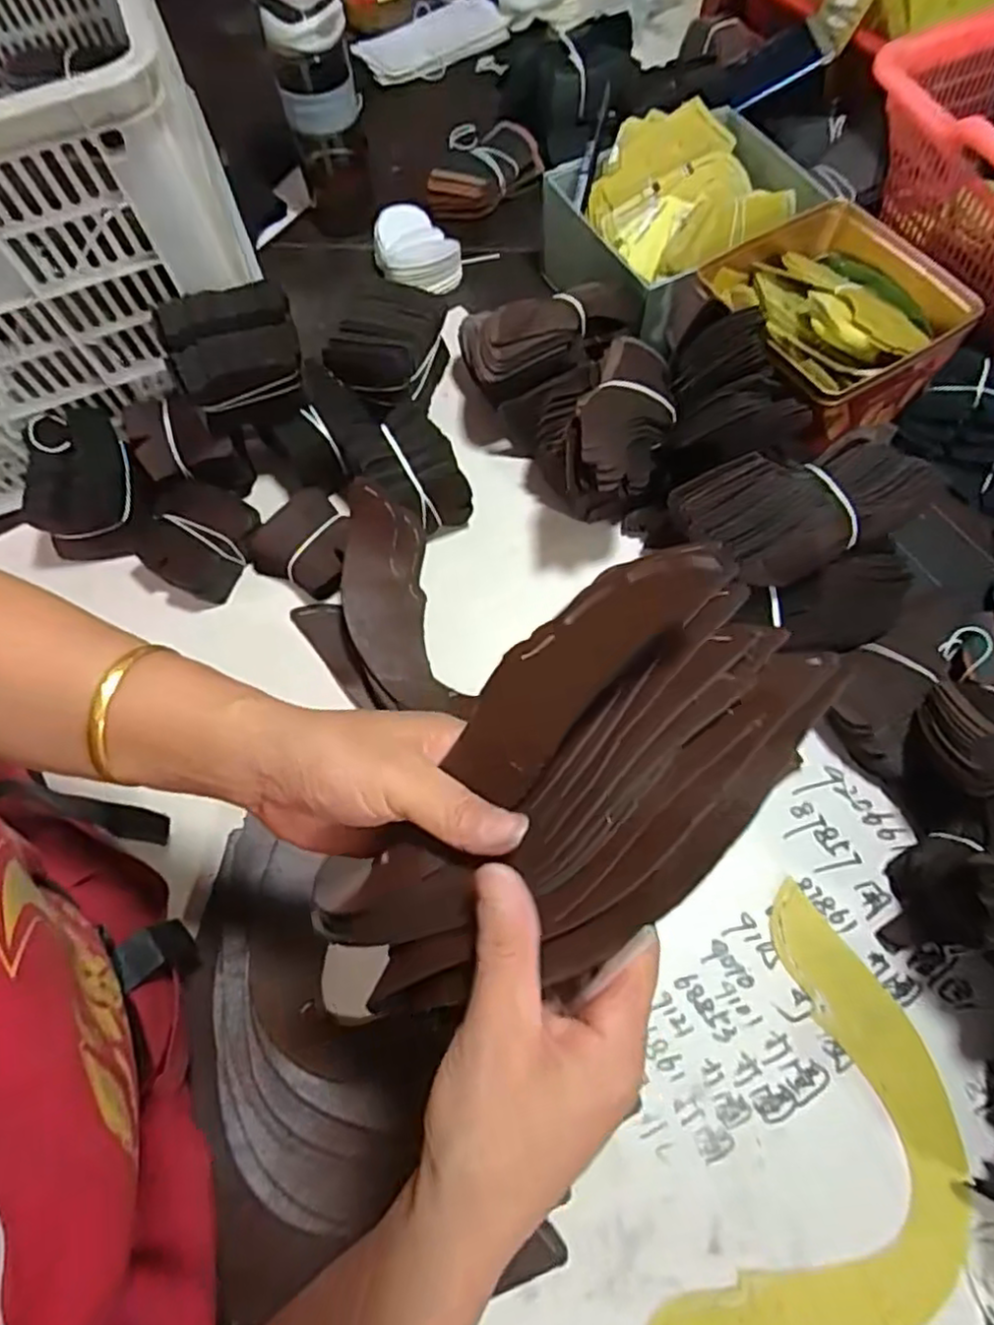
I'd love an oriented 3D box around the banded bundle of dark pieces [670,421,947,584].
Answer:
[{"bbox_3d":[0.234,-0.123,0.530,0.166,0.067,0.095,-15,67,-5],"label":"banded bundle of dark pieces"}]

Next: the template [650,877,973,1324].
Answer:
[{"bbox_3d":[0.223,0.332,0.443,0.158,0.008,0.305,23,69,11],"label":"template"}]

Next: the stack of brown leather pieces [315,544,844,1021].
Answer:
[{"bbox_3d":[0.032,0.056,0.288,0.224,0.070,0.110,-46,73,5],"label":"stack of brown leather pieces"}]

